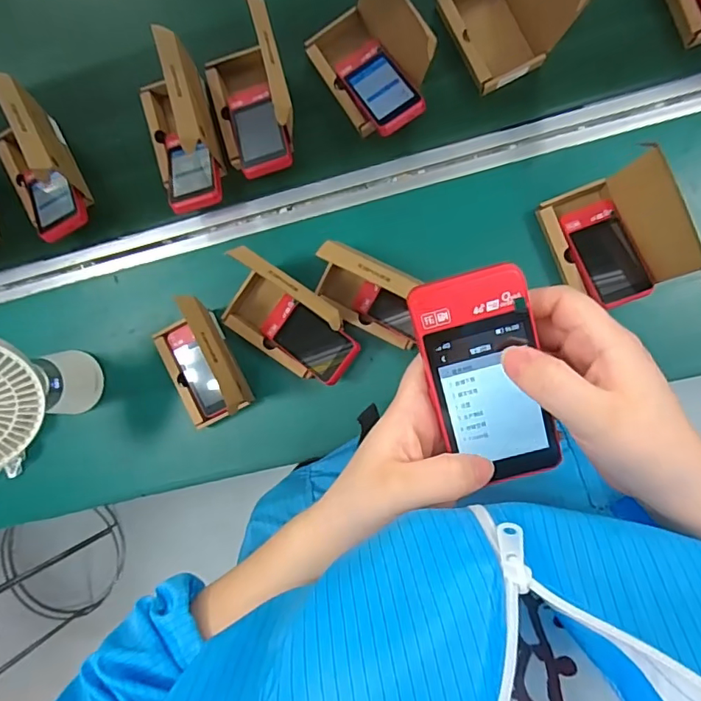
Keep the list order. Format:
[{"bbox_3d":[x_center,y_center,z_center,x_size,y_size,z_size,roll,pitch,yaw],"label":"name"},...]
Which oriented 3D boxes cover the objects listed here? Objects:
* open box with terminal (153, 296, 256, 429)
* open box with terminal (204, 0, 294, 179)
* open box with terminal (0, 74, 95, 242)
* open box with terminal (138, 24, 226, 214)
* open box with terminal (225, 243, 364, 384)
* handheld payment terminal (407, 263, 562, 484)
[{"bbox_3d":[-0.183,0.019,0.616,0.089,0.129,0.132,-26,86,0],"label":"open box with terminal"},{"bbox_3d":[-0.124,-0.308,0.632,0.096,0.121,0.165,-15,86,0],"label":"open box with terminal"},{"bbox_3d":[-0.410,-0.234,0.656,0.084,0.121,0.185,-28,86,-1],"label":"open box with terminal"},{"bbox_3d":[-0.215,-0.271,0.637,0.085,0.120,0.191,-17,86,0],"label":"open box with terminal"},{"bbox_3d":[-0.081,-0.037,0.614,0.148,0.132,0.093,32,88,3],"label":"open box with terminal"},{"bbox_3d":[0.076,0.016,0.284,0.060,0.010,0.117,-19,100,0],"label":"handheld payment terminal"}]

